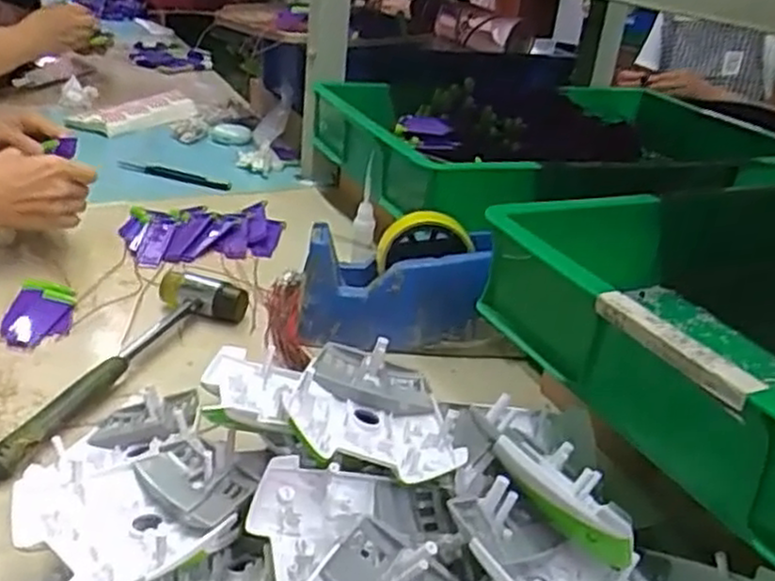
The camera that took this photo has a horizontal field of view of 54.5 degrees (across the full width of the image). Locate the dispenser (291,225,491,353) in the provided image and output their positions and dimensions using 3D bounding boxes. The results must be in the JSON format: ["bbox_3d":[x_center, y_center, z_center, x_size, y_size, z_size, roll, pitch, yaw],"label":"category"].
[{"bbox_3d":[0.008,-0.002,0.676,0.165,0.088,0.069,7,27,0],"label":"dispenser"}]

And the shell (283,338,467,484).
[{"bbox_3d":[-0.006,0.070,0.447,0.097,0.041,0.108,6,27,-1],"label":"shell"}]

